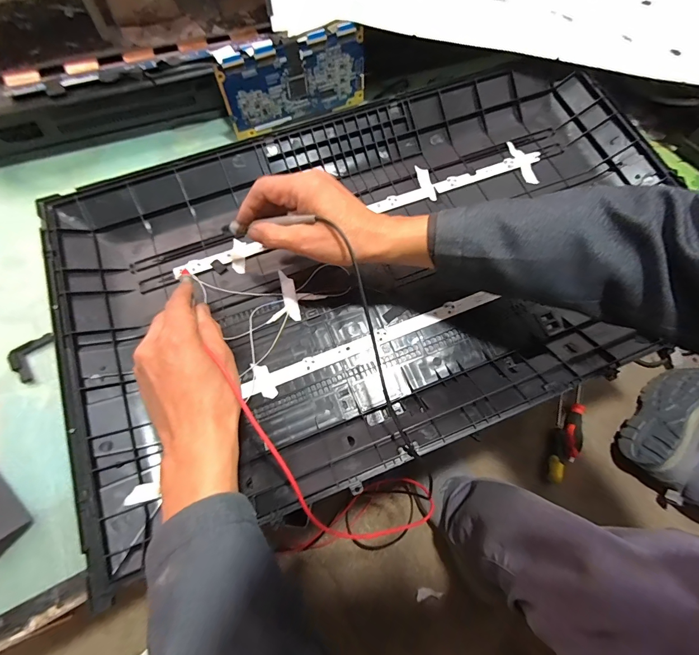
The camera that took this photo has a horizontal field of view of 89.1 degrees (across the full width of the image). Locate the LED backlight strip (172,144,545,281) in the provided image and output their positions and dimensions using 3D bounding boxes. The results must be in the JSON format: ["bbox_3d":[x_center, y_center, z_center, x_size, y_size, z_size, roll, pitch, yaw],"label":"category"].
[{"bbox_3d":[0.022,-0.148,0.450,0.485,0.008,0.063,-21,71,-7],"label":"LED backlight strip"}]

